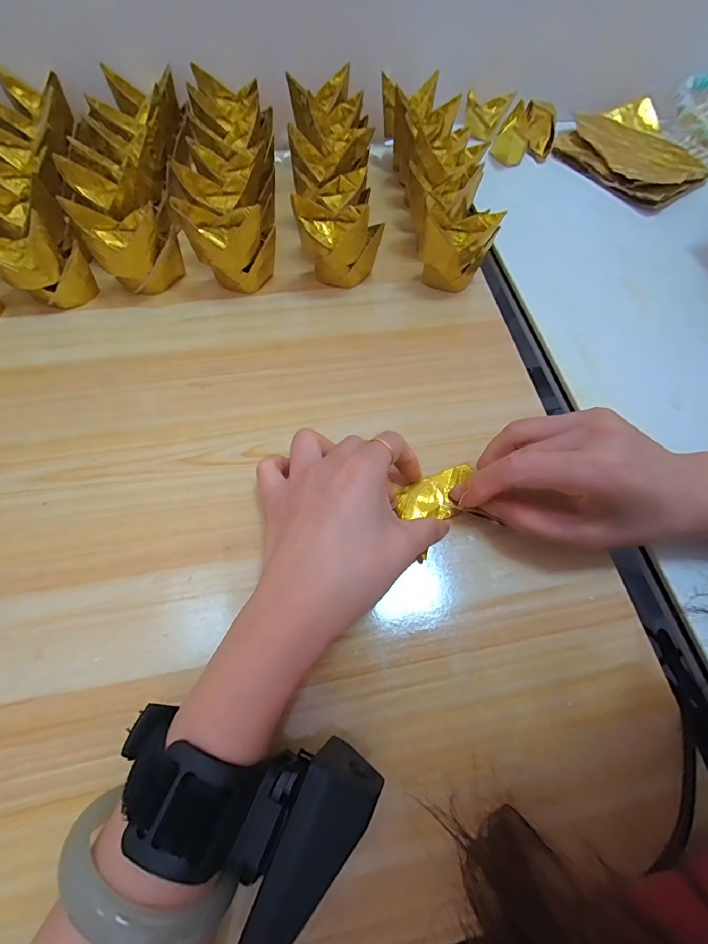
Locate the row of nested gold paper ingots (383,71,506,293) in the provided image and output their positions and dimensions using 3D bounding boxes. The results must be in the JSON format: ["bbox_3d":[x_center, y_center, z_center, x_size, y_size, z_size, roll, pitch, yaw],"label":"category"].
[{"bbox_3d":[0.071,-0.258,0.360,0.070,0.061,0.215,-7,66,-6],"label":"row of nested gold paper ingots"}]

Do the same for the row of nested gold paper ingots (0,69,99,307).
[{"bbox_3d":[-0.251,-0.228,0.323,0.073,0.066,0.205,-14,67,-10],"label":"row of nested gold paper ingots"}]

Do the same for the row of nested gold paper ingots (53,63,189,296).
[{"bbox_3d":[-0.178,-0.241,0.334,0.083,0.062,0.206,-10,66,-8],"label":"row of nested gold paper ingots"}]

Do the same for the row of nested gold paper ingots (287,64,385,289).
[{"bbox_3d":[-0.019,-0.254,0.351,0.068,0.063,0.207,-3,65,-5],"label":"row of nested gold paper ingots"}]

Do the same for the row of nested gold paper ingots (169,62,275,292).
[{"bbox_3d":[-0.102,-0.249,0.346,0.074,0.064,0.213,-3,65,-5],"label":"row of nested gold paper ingots"}]

